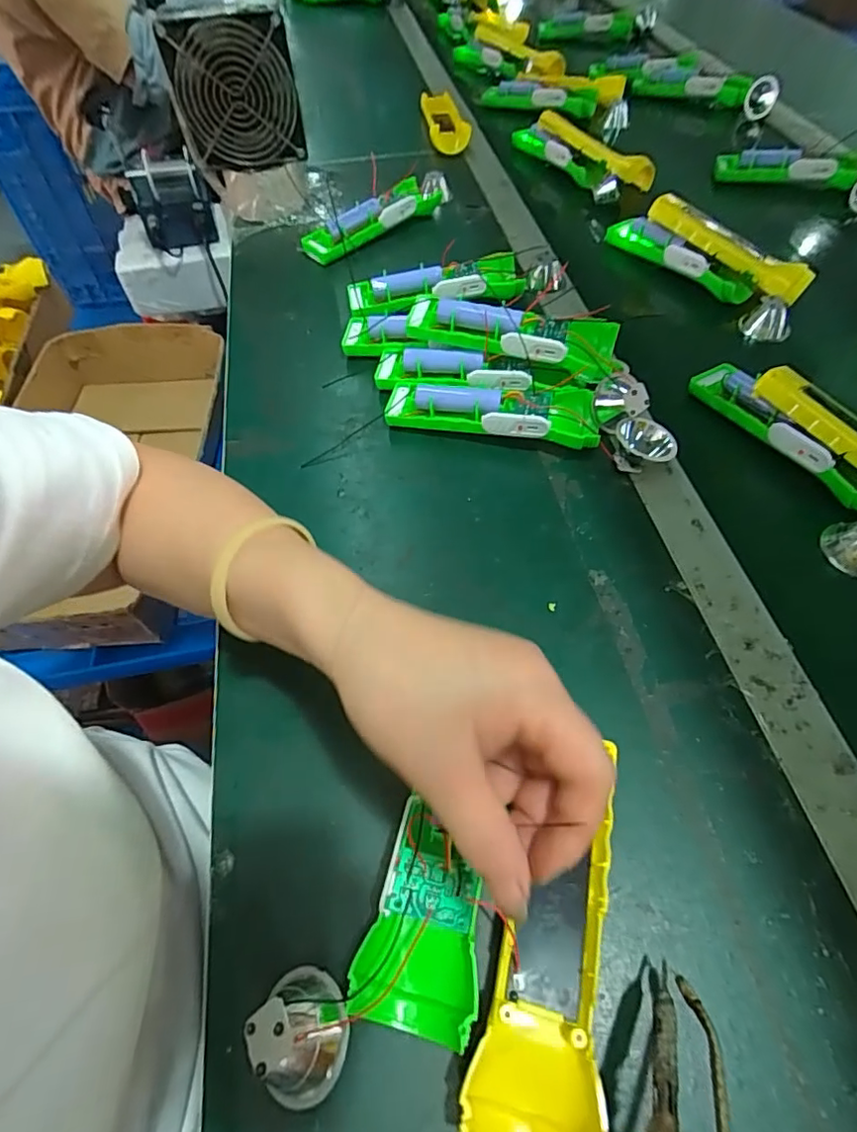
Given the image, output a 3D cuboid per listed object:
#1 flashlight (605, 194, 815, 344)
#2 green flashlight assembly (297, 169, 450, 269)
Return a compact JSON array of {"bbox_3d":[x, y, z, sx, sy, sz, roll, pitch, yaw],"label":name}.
[{"bbox_3d":[0.279,-0.306,0.541,0.073,0.060,0.212,-27,59,-16],"label":"flashlight"},{"bbox_3d":[-0.046,-0.386,0.603,0.200,0.035,0.047,-36,62,-21],"label":"green flashlight assembly"}]

